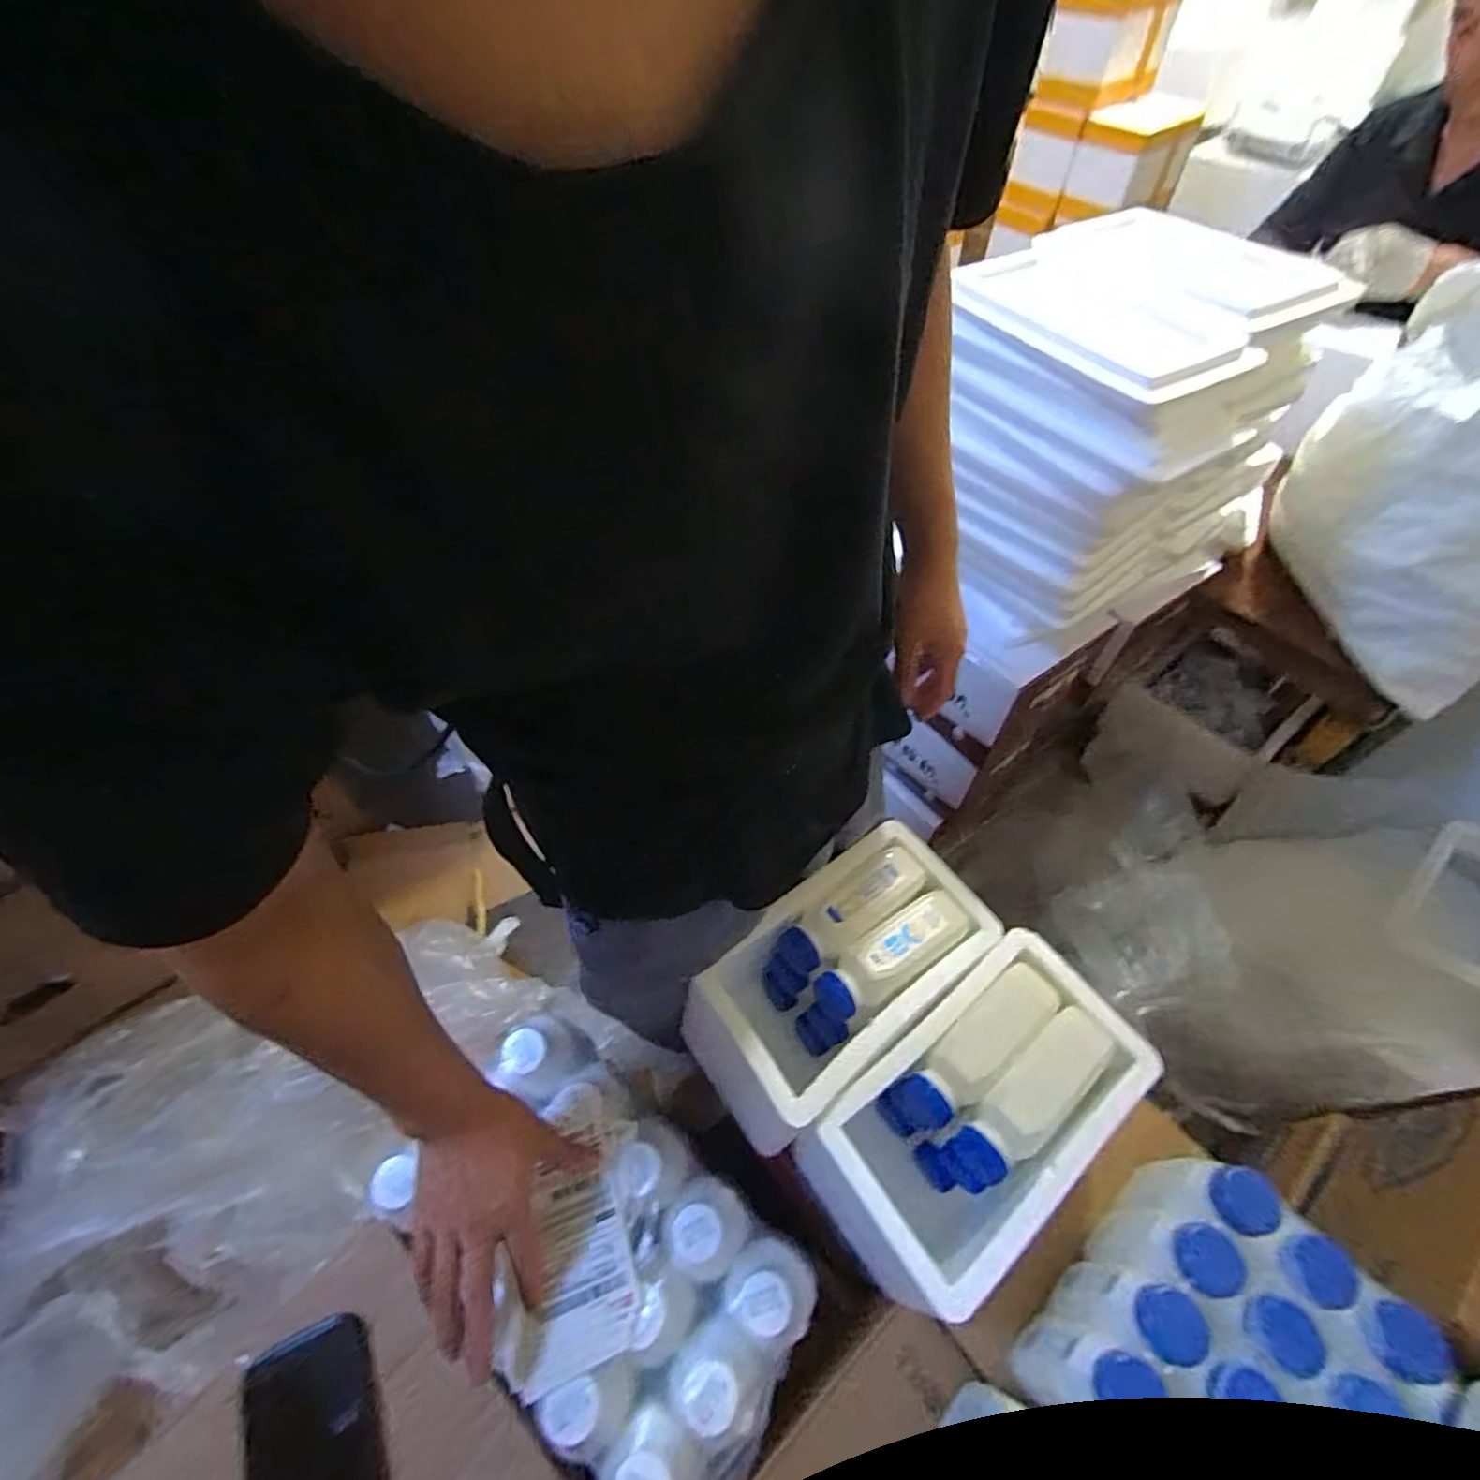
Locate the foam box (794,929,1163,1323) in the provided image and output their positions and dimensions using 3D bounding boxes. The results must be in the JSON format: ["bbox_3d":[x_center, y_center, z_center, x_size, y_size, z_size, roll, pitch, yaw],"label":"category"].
[{"bbox_3d":[0.192,0.318,0.574,0.258,0.155,0.145,-32,60,-22],"label":"foam box"}]

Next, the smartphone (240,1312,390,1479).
[{"bbox_3d":[-0.314,0.545,0.496,0.087,0.011,0.175,-9,50,-32],"label":"smartphone"}]

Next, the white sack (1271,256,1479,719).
[{"bbox_3d":[0.886,-0.327,0.813,0.254,0.420,0.331,-34,61,-23],"label":"white sack"}]

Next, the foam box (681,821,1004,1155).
[{"bbox_3d":[0.089,0.223,0.617,0.269,0.149,0.139,-32,60,-22],"label":"foam box"}]

